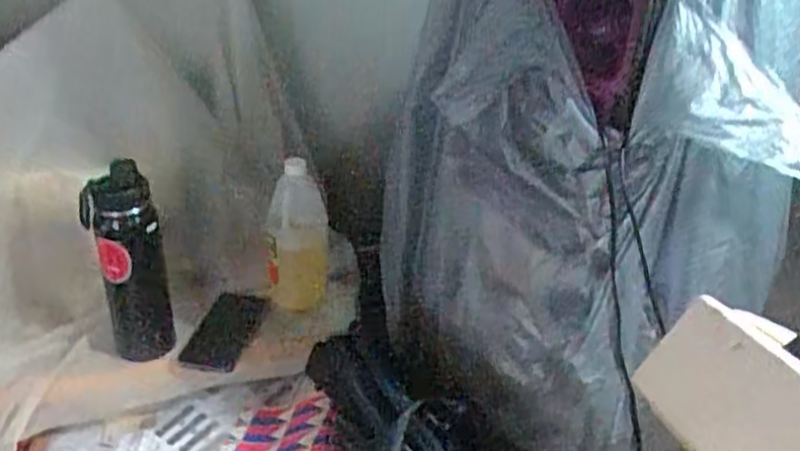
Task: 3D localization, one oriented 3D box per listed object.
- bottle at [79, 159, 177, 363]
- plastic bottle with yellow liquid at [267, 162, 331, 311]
[{"bbox_3d":[-0.360,0.066,0.980,0.094,0.285,0.062,-8,29,-21],"label":"bottle"},{"bbox_3d":[-0.151,0.021,1.085,0.092,0.213,0.077,-1,27,-8],"label":"plastic bottle with yellow liquid"}]

